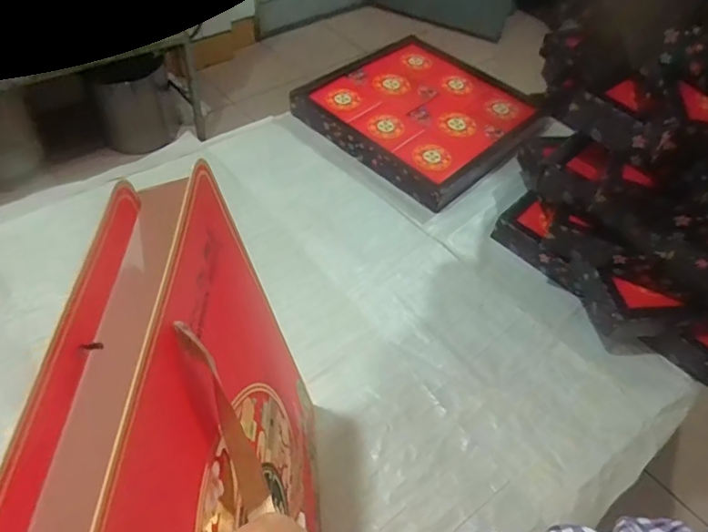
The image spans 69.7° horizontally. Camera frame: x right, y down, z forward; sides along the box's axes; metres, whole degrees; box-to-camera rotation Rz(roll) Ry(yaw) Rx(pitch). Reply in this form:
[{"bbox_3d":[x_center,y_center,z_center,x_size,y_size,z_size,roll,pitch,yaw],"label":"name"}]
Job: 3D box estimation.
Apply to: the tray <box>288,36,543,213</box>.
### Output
[{"bbox_3d":[0.149,-0.342,1.119,0.445,0.076,0.413,38,58,21],"label":"tray"}]

